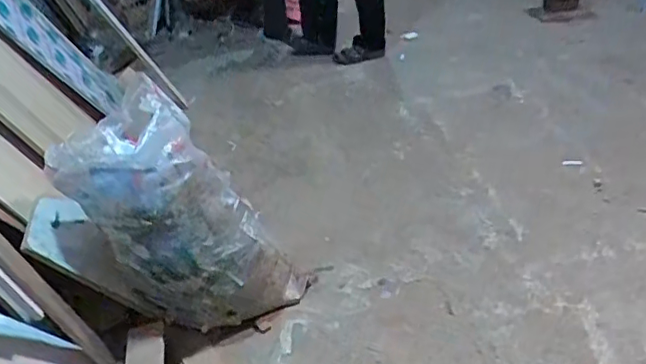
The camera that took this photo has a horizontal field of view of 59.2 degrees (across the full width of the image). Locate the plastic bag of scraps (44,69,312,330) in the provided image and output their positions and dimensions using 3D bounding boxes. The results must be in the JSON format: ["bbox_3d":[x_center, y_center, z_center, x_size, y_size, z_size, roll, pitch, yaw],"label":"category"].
[{"bbox_3d":[-0.395,0.104,1.545,0.554,0.560,0.374,15,41,27],"label":"plastic bag of scraps"}]

